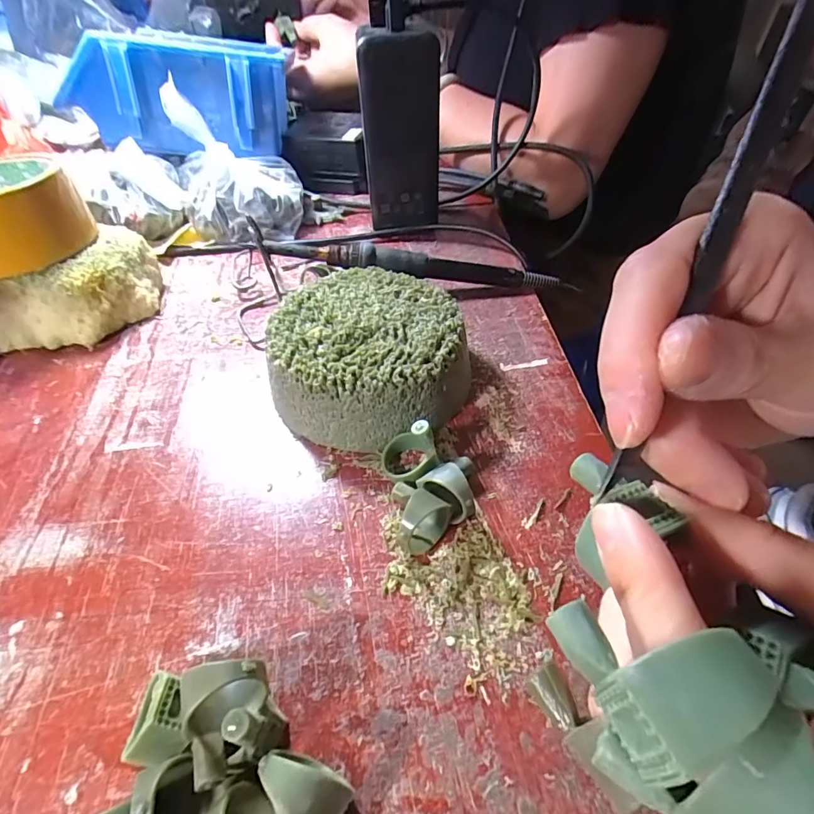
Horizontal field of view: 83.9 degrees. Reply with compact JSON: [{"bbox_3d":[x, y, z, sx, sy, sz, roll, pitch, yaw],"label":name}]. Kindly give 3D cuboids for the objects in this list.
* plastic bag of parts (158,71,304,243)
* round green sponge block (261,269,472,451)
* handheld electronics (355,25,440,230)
[{"bbox_3d":[-0.139,-0.192,0.366,0.097,0.096,0.088,-12,48,-8],"label":"plastic bag of parts"},{"bbox_3d":[-0.018,-0.027,0.244,0.097,0.046,0.094,-1,47,1],"label":"round green sponge block"},{"bbox_3d":[-0.003,-0.190,0.326,0.054,0.120,0.016,-13,51,-9],"label":"handheld electronics"}]

